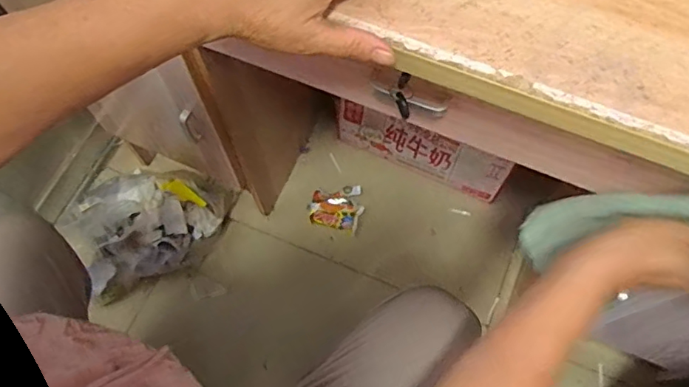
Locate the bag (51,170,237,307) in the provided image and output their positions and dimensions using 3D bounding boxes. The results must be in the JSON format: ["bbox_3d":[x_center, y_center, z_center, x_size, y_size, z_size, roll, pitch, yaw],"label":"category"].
[{"bbox_3d":[-0.344,0.046,0.990,0.280,0.148,0.186,-28,69,-11],"label":"bag"}]

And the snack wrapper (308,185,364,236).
[{"bbox_3d":[-0.015,0.022,1.052,0.101,0.025,0.088,16,68,7],"label":"snack wrapper"}]

